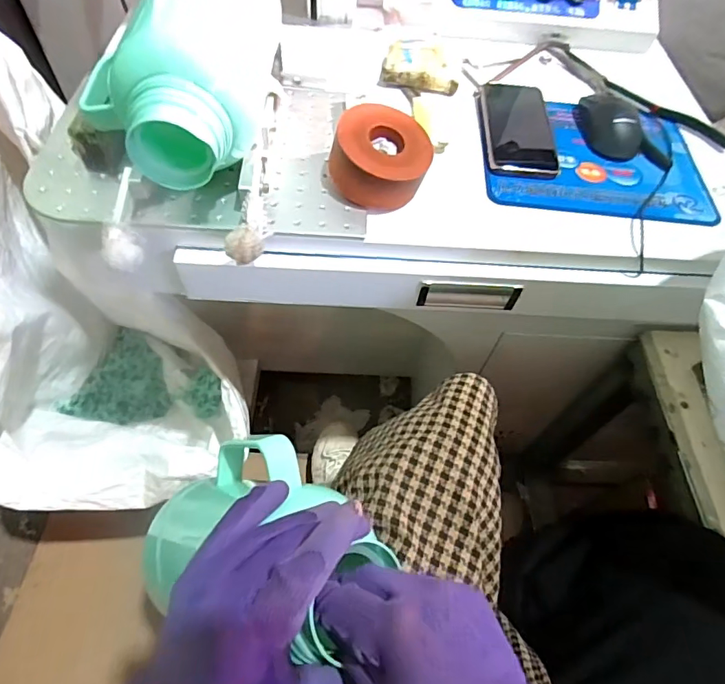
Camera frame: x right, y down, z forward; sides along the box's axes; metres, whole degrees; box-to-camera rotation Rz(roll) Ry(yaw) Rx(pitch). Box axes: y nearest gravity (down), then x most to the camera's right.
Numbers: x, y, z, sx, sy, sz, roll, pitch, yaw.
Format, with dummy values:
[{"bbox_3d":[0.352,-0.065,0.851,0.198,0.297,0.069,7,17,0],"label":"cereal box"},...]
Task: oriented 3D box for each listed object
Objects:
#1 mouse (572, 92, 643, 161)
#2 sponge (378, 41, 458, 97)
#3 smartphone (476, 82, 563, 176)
[{"bbox_3d":[0.300,-0.266,0.583,0.066,0.030,0.104,2,58,-3],"label":"mouse"},{"bbox_3d":[0.076,-0.355,0.612,0.098,0.033,0.052,17,58,6],"label":"sponge"},{"bbox_3d":[0.185,-0.255,0.572,0.084,0.008,0.140,-3,70,-4],"label":"smartphone"}]

